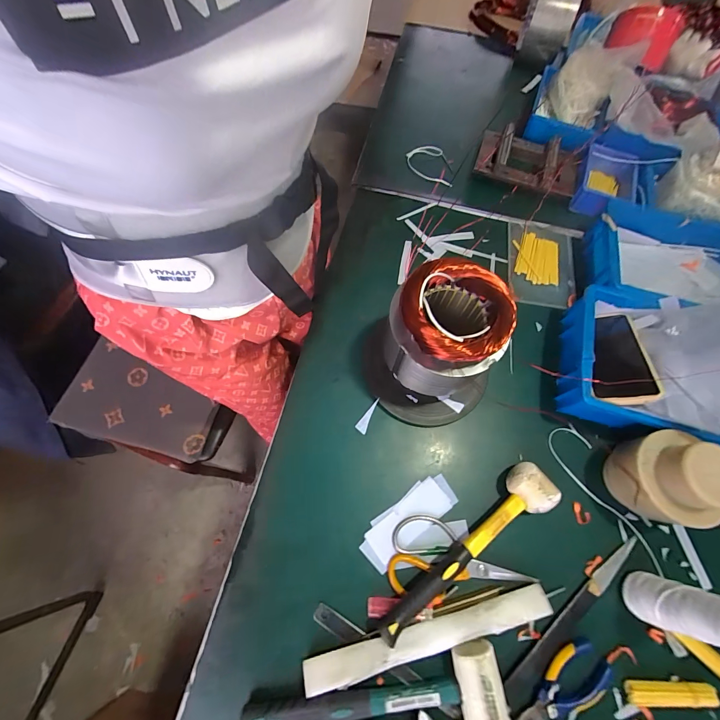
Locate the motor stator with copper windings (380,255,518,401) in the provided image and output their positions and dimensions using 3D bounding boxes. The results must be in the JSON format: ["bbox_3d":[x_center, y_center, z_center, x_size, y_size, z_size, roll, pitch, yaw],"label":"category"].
[{"bbox_3d":[0.107,-0.028,0.464,0.137,0.187,0.126,1,67,-3],"label":"motor stator with copper windings"}]

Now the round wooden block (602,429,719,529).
[{"bbox_3d":[0.387,0.151,0.433,0.093,0.133,0.087,1,67,-2],"label":"round wooden block"}]

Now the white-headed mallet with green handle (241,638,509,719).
[{"bbox_3d":[0.014,0.371,0.363,0.279,0.041,0.077,-5,67,-4],"label":"white-headed mallet with green handle"}]

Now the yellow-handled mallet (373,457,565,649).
[{"bbox_3d":[0.144,0.245,0.423,0.284,0.050,0.061,-40,74,-17],"label":"yellow-handled mallet"}]

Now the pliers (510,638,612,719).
[{"bbox_3d":[0.233,0.387,0.382,0.133,0.017,0.057,-33,72,-15],"label":"pliers"}]

